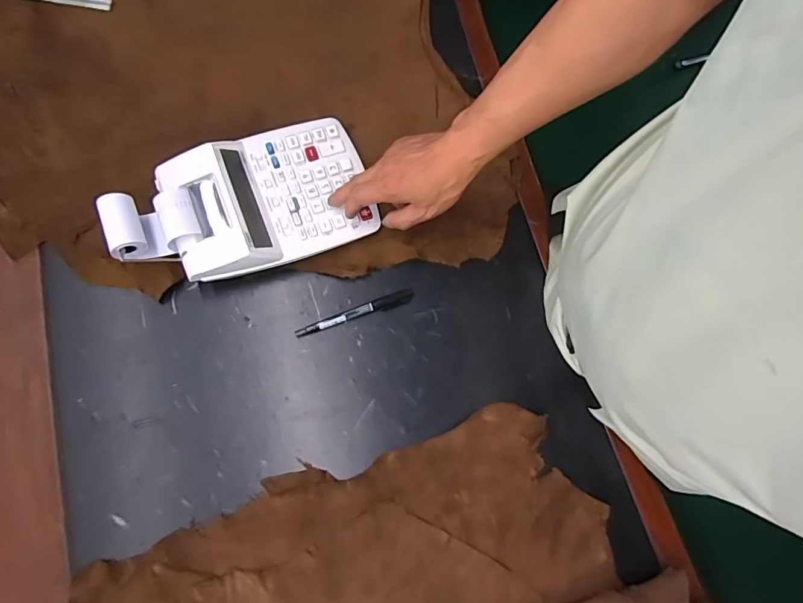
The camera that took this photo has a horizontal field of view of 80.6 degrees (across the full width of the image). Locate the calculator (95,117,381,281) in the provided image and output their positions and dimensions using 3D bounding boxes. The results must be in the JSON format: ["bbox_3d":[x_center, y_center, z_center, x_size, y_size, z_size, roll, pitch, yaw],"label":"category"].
[{"bbox_3d":[-0.176,-0.116,0.536,0.268,0.082,0.160,-17,76,-7],"label":"calculator"}]

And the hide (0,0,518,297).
[{"bbox_3d":[-0.221,-0.294,0.603,0.622,0.018,0.581,-11,76,-5],"label":"hide"}]

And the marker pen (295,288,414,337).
[{"bbox_3d":[-0.052,0.014,0.537,0.138,0.009,0.017,-20,77,-7],"label":"marker pen"}]

